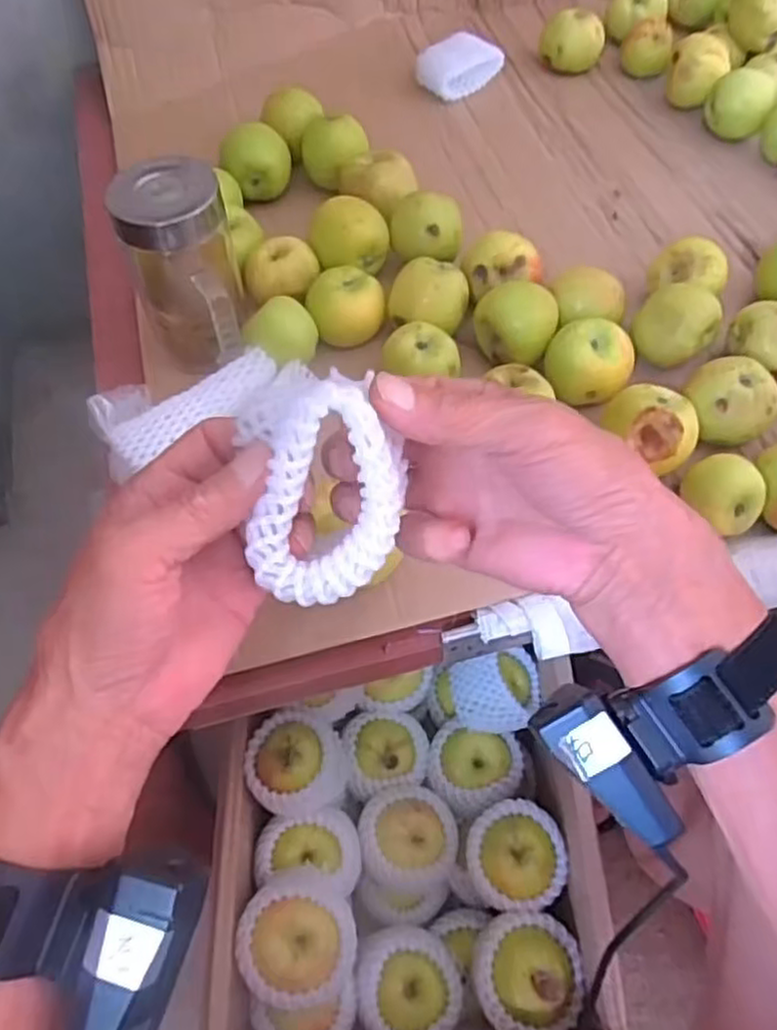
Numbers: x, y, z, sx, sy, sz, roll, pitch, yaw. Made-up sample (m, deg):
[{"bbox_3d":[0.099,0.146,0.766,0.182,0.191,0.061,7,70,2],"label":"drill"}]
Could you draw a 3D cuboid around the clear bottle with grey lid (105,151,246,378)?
[{"bbox_3d":[-0.141,-0.163,0.519,0.072,0.137,0.093,-12,59,-7],"label":"clear bottle with grey lid"}]

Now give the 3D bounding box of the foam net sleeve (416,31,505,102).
[{"bbox_3d":[0.070,-0.467,0.755,0.075,0.038,0.065,-39,66,-21],"label":"foam net sleeve"}]

